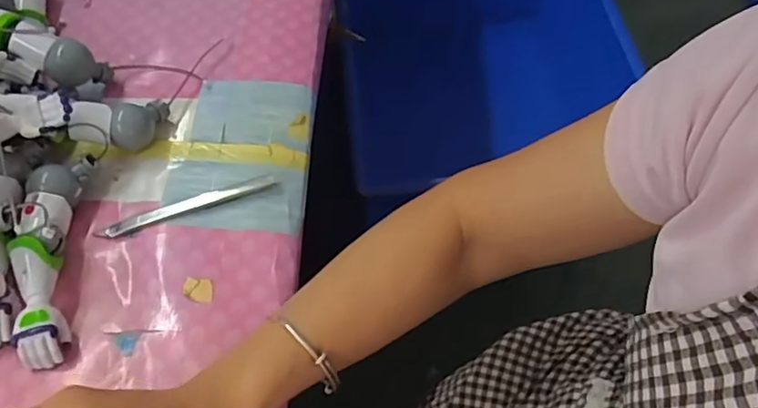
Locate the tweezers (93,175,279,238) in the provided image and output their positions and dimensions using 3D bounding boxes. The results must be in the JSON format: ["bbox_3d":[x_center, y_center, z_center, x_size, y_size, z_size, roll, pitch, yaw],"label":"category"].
[{"bbox_3d":[-0.141,0.001,0.443,0.132,0.008,0.013,-19,61,-11],"label":"tweezers"}]

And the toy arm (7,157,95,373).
[{"bbox_3d":[-0.226,0.037,0.410,0.040,0.036,0.144,-3,59,-2],"label":"toy arm"}]

